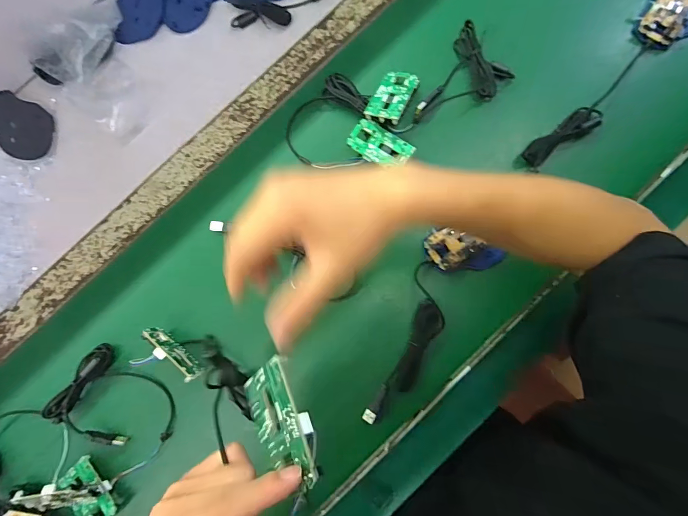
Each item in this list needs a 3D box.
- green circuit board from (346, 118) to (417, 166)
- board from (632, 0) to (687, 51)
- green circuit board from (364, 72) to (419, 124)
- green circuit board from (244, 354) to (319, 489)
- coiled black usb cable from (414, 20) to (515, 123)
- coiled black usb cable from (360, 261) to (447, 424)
[{"bbox_3d":[0.045,-0.137,0.448,0.076,0.013,0.043,29,80,1],"label":"green circuit board"},{"bbox_3d":[0.416,-0.308,0.453,0.072,0.020,0.115,42,86,7],"label":"board"},{"bbox_3d":[0.061,-0.202,0.451,0.045,0.008,0.076,19,69,19],"label":"green circuit board"},{"bbox_3d":[-0.040,0.106,0.232,0.051,0.009,0.075,-45,58,33],"label":"green circuit board"},{"bbox_3d":[0.156,-0.217,0.451,0.084,0.032,0.136,27,85,6],"label":"coiled black usb cable"},{"bbox_3d":[0.079,0.104,0.423,0.047,0.020,0.192,20,84,5],"label":"coiled black usb cable"}]

